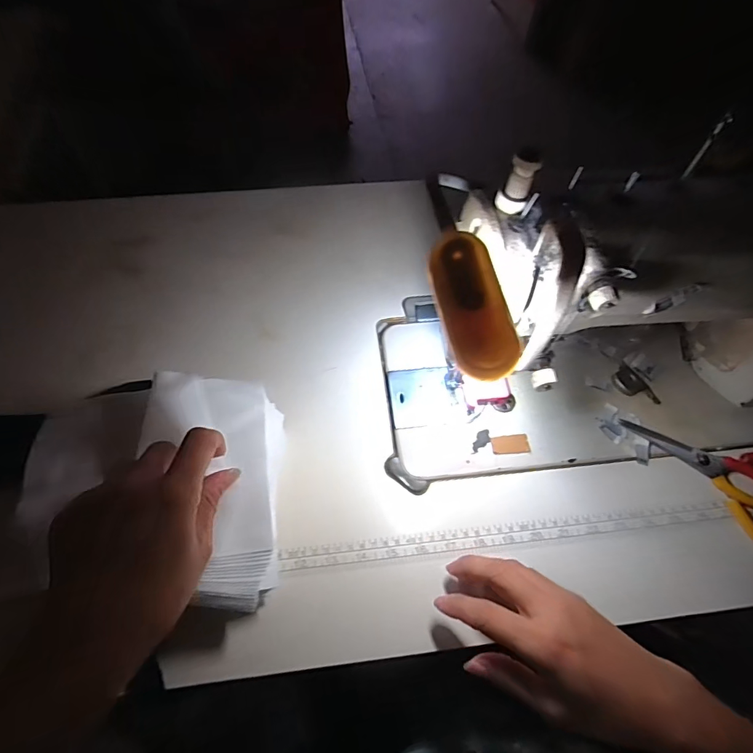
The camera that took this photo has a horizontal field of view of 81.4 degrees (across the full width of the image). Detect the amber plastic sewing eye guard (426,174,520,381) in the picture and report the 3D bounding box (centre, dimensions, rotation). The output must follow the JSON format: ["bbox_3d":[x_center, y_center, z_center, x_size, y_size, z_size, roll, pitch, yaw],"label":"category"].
[{"bbox_3d":[0.043,-0.051,0.223,0.031,0.021,0.111,-12,63,-8],"label":"amber plastic sewing eye guard"}]

